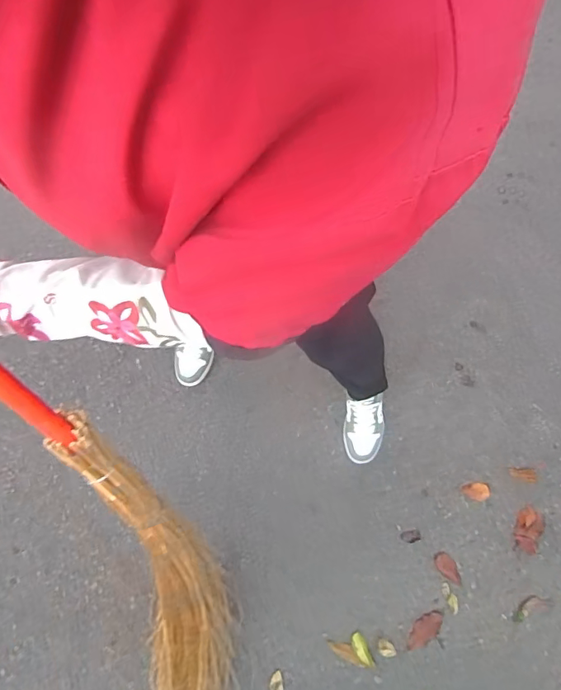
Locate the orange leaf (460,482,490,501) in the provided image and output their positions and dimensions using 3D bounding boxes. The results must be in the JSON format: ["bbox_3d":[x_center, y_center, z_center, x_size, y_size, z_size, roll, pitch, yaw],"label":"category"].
[{"bbox_3d":[0.453,0.342,1.131,0.060,0.008,0.041,-6,73,-2],"label":"orange leaf"}]

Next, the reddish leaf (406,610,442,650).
[{"bbox_3d":[0.305,0.606,1.034,0.099,0.007,0.042,-37,77,-11],"label":"reddish leaf"}]

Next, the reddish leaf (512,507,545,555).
[{"bbox_3d":[0.560,0.416,1.098,0.056,0.004,0.095,25,74,7],"label":"reddish leaf"}]

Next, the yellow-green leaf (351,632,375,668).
[{"bbox_3d":[0.170,0.641,1.021,0.028,0.006,0.070,-22,74,-7],"label":"yellow-green leaf"}]

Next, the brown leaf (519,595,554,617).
[{"bbox_3d":[0.547,0.556,1.044,0.069,0.005,0.034,-13,73,-4],"label":"brown leaf"}]

